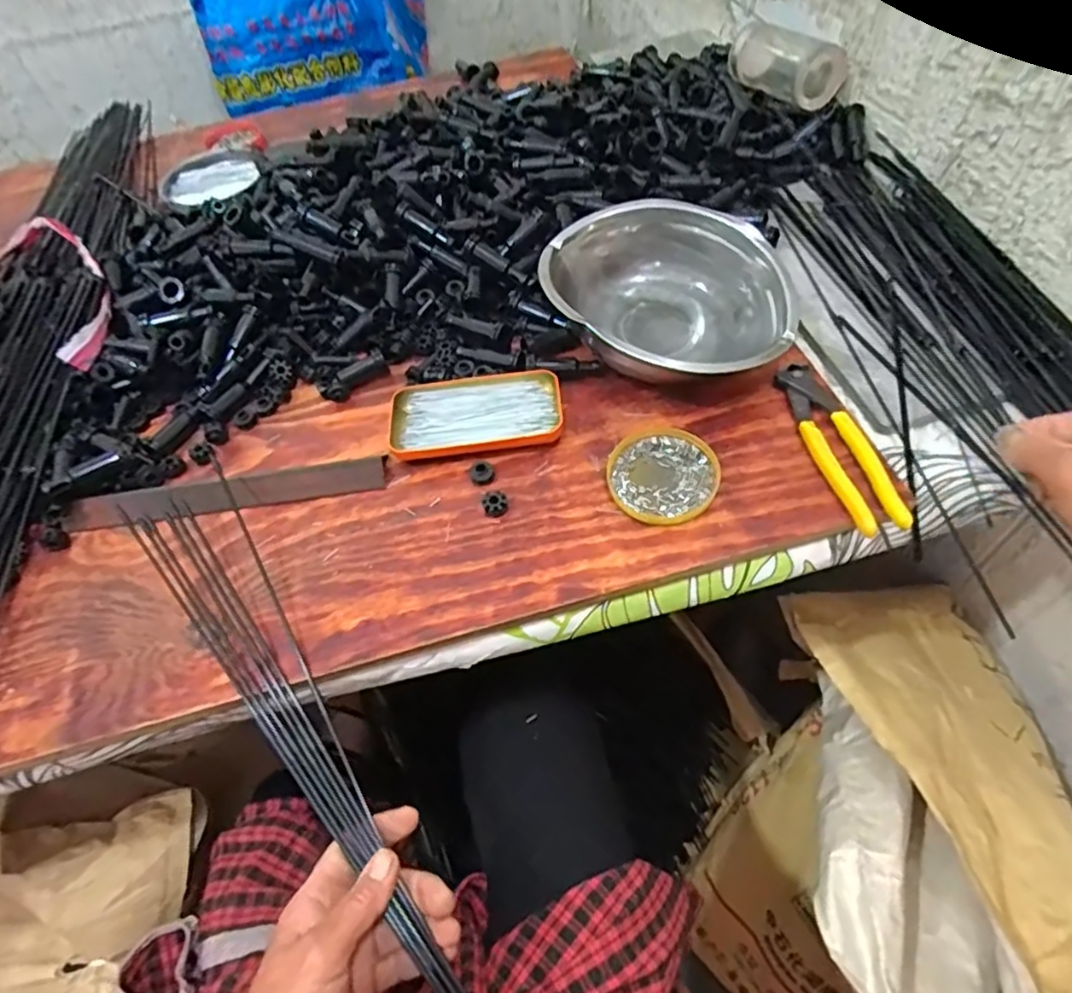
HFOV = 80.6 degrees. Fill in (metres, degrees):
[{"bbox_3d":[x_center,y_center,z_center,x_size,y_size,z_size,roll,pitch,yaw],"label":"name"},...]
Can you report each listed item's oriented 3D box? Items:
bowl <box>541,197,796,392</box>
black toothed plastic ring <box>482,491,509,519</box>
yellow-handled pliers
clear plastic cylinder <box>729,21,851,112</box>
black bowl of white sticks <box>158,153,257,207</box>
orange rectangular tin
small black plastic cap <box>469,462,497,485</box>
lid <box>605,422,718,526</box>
[{"bbox_3d":[0.113,-0.175,0.551,0.213,0.087,0.141,13,54,15],"label":"bowl"},{"bbox_3d":[-0.031,0.005,0.484,0.019,0.013,0.020,-3,52,3],"label":"black toothed plastic ring"},{"bbox_3d":[0.233,-0.043,0.488,0.042,0.016,0.162,-12,52,-4],"label":"yellow-handled pliers"},{"bbox_3d":[0.292,-0.499,0.732,0.075,0.052,0.131,-23,53,-12],"label":"clear plastic cylinder"},{"bbox_3d":[-0.420,-0.411,0.819,0.119,0.031,0.080,-37,57,-22],"label":"black bowl of white sticks"},{"bbox_3d":[-0.051,-0.069,0.535,0.142,0.021,0.076,-6,51,1],"label":"orange rectangular tin"},{"bbox_3d":[-0.043,-0.018,0.503,0.020,0.006,0.022,-3,52,3],"label":"small black plastic cap"},{"bbox_3d":[0.099,-0.019,0.488,0.080,0.010,0.085,-3,52,3],"label":"lid"}]

